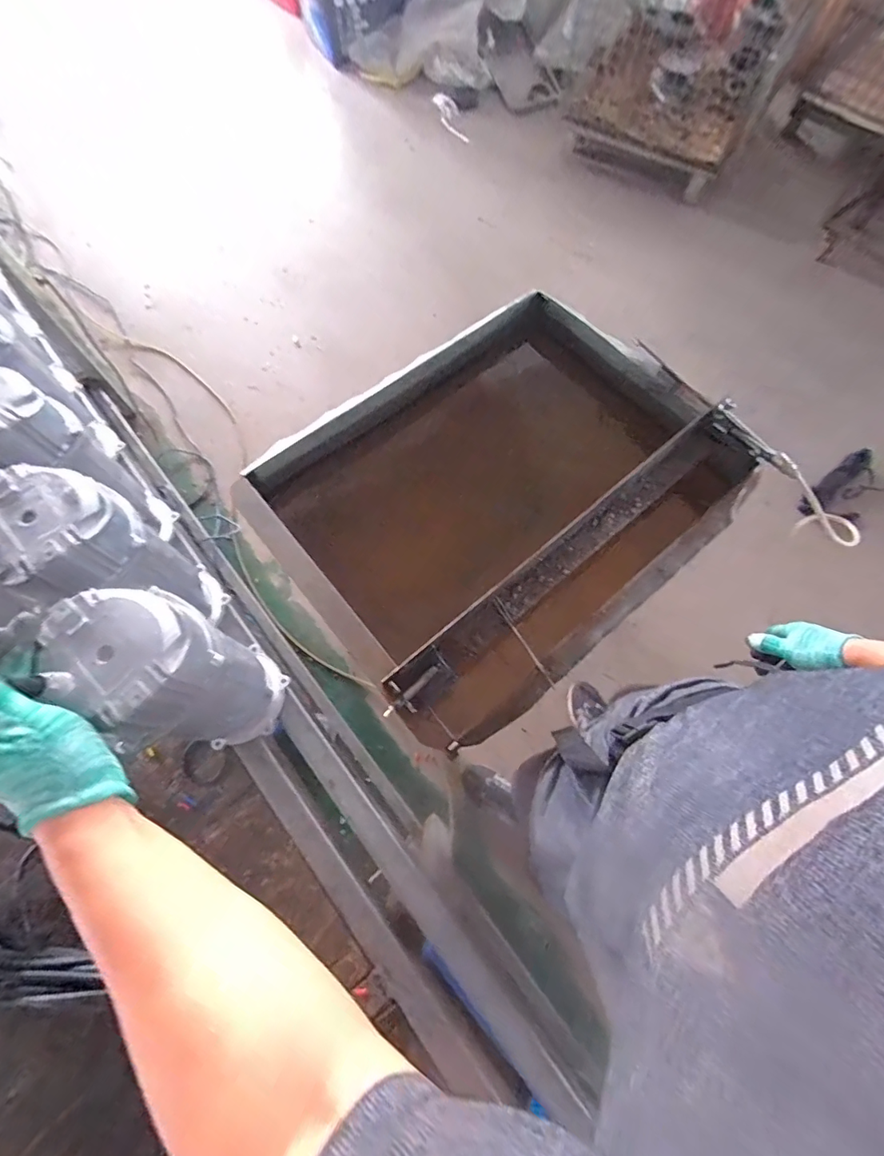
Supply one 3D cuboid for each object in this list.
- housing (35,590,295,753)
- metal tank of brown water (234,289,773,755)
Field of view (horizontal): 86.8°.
[{"bbox_3d":[-0.271,0.117,0.518,0.113,0.303,0.121,-1,68,2],"label":"housing"},{"bbox_3d":[0.103,-0.137,0.904,0.728,0.291,0.605,-36,74,-13],"label":"metal tank of brown water"}]

